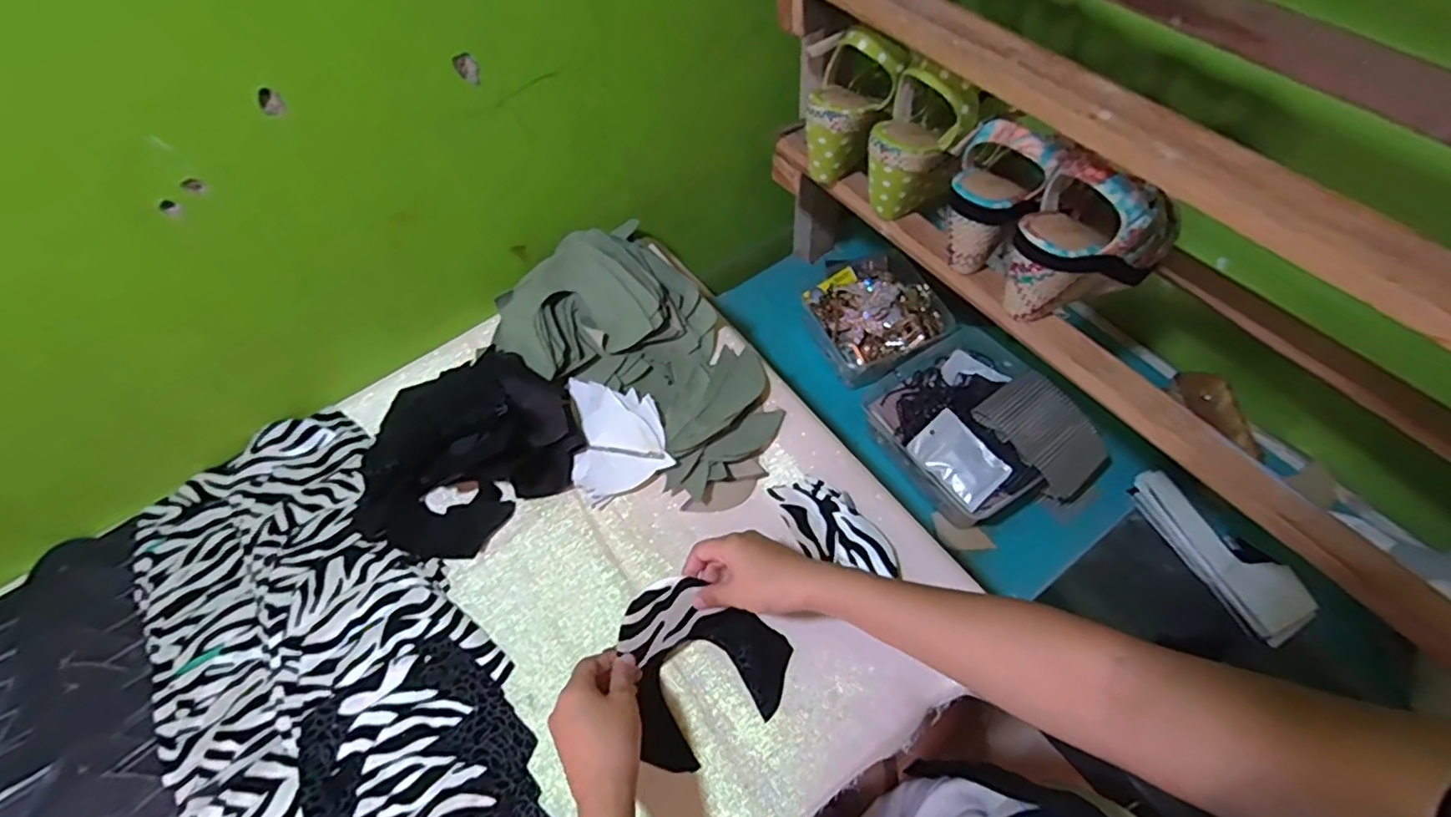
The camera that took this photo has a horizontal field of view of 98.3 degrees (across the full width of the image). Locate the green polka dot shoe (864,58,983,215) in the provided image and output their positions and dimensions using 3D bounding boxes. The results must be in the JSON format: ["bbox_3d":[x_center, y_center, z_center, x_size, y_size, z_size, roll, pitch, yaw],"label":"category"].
[{"bbox_3d":[0.172,-0.240,0.581,0.079,0.134,0.062,38,67,23],"label":"green polka dot shoe"}]

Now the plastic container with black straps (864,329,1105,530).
[{"bbox_3d":[0.287,0.021,0.725,0.204,0.086,0.232,-27,61,-13],"label":"plastic container with black straps"}]

